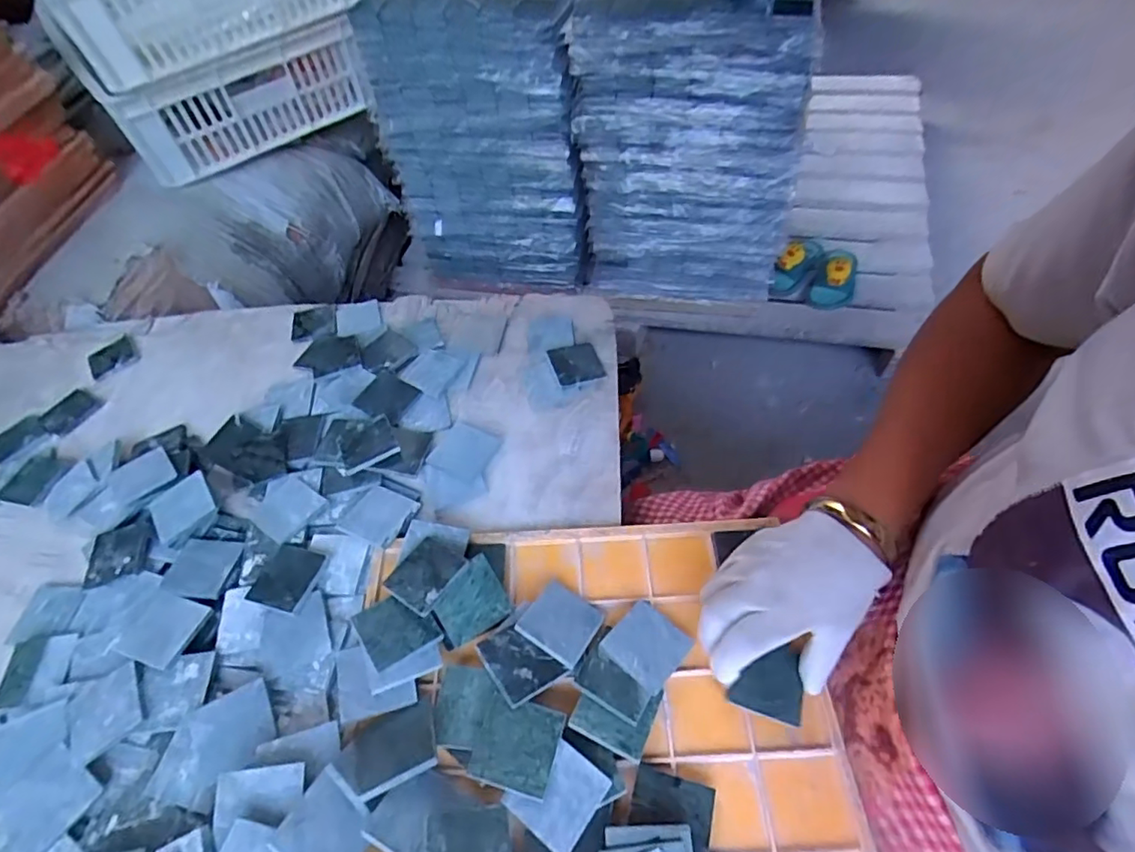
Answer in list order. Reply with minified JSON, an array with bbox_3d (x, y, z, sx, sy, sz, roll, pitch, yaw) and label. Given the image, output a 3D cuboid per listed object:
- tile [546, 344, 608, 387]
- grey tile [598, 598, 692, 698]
[{"bbox_3d":[0.009,-0.063,0.573,0.052,0.005,0.050,-11,57,-21],"label":"tile"},{"bbox_3d":[0.057,0.153,0.405,0.048,0.009,0.051,36,56,25],"label":"grey tile"}]

